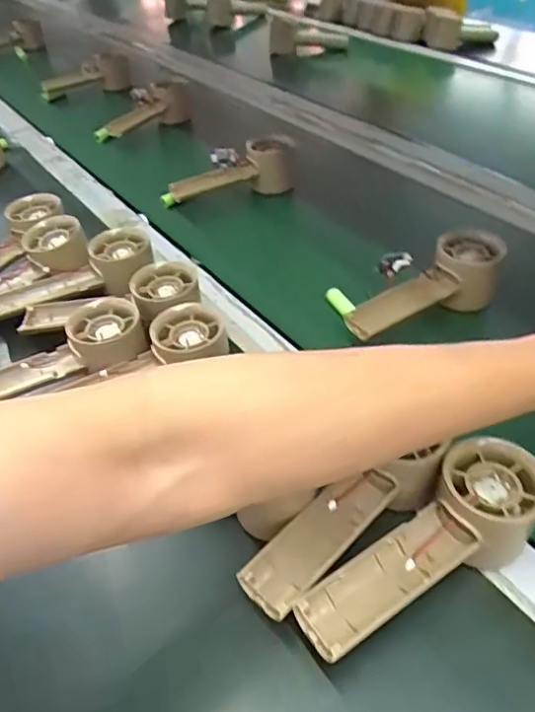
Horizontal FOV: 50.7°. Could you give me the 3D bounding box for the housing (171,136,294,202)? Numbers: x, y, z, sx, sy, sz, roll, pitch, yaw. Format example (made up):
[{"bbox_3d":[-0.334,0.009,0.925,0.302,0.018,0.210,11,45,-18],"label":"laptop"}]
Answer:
[{"bbox_3d":[-0.047,-0.217,0.691,0.148,0.064,0.045,-17,44,-11],"label":"housing"}]

